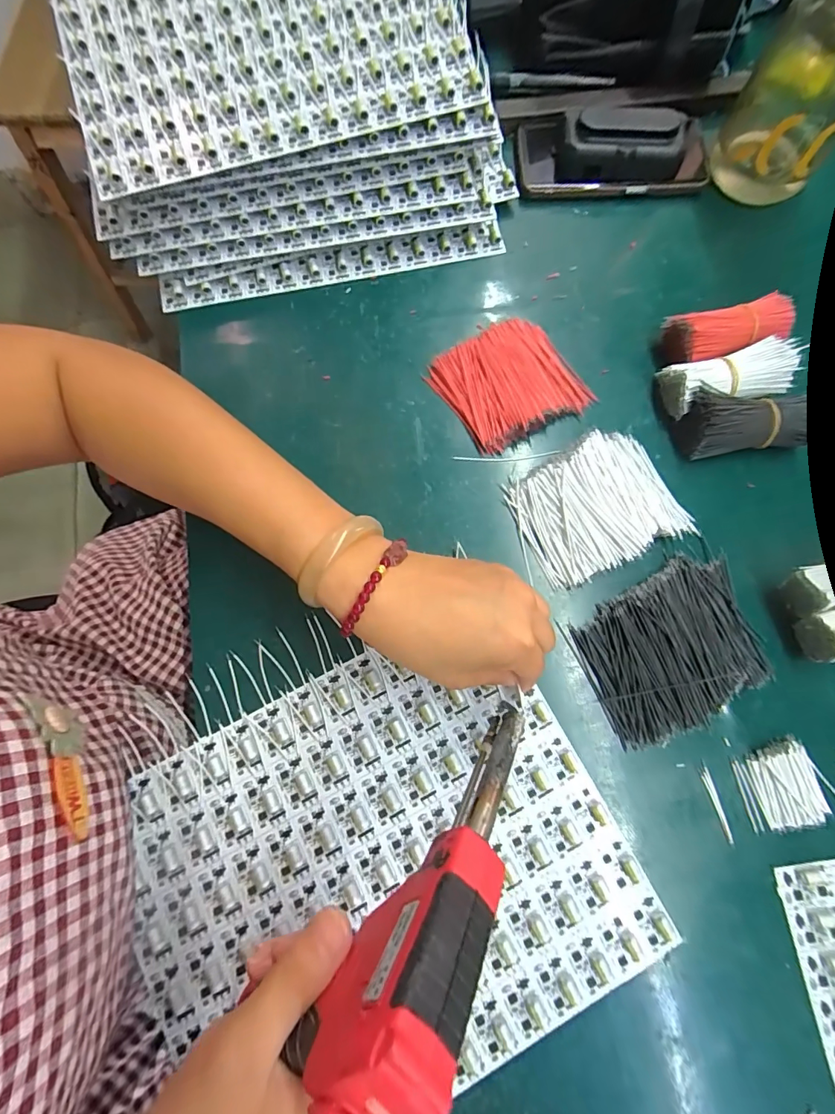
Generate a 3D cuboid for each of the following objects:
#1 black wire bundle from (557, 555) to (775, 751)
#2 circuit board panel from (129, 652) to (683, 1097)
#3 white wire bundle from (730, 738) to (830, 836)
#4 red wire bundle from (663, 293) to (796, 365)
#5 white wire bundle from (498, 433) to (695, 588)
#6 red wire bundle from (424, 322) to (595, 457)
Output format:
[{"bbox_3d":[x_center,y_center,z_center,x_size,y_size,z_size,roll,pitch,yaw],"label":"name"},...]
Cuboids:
[{"bbox_3d":[0.175,0.061,0.300,0.122,0.019,0.094,-27,78,-6],"label":"black wire bundle"},{"bbox_3d":[-0.025,0.194,0.274,0.285,0.007,0.242,-27,78,-7],"label":"circuit board panel"},{"bbox_3d":[0.234,0.147,0.284,0.048,0.011,0.049,-16,78,-3],"label":"white wire bundle"},{"bbox_3d":[0.240,-0.175,0.347,0.092,0.033,0.040,-12,77,-3],"label":"red wire bundle"},{"bbox_3d":[0.132,-0.038,0.321,0.113,0.021,0.089,-24,78,-5],"label":"white wire bundle"},{"bbox_3d":[0.072,-0.137,0.344,0.105,0.019,0.089,-26,78,-6],"label":"red wire bundle"}]

